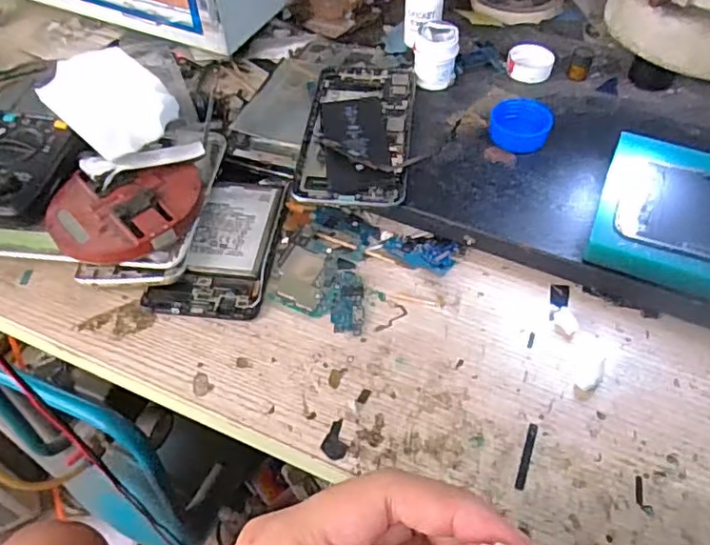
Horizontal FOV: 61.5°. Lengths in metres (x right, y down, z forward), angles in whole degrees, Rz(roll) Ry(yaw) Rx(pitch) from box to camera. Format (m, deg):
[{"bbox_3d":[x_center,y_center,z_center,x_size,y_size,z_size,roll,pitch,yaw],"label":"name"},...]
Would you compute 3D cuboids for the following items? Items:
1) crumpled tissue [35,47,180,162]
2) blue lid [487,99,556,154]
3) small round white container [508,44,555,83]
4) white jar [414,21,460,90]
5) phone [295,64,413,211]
[{"bbox_3d":[-0.166,-0.117,0.403,0.090,0.025,0.057,34,60,26],"label":"crumpled tissue"},{"bbox_3d":[0.114,-0.100,0.413,0.041,0.023,0.033,13,57,13],"label":"blue lid"},{"bbox_3d":[0.138,-0.164,0.469,0.035,0.011,0.035,7,52,7],"label":"small round white container"},{"bbox_3d":[0.062,-0.165,0.457,0.031,0.034,0.039,5,51,6],"label":"white jar"},{"bbox_3d":[0.003,-0.104,0.424,0.074,0.009,0.149,4,51,4],"label":"phone"}]

